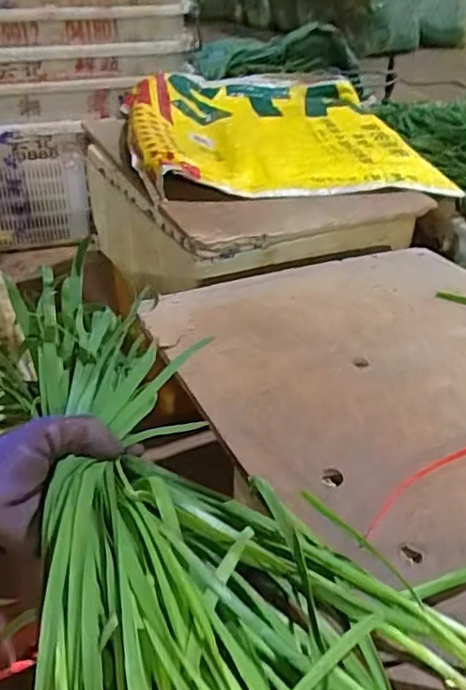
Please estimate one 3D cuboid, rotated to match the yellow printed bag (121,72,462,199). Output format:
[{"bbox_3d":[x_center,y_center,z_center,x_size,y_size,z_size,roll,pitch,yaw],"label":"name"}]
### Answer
[{"bbox_3d":[0.070,-0.496,1.325,0.601,0.077,0.746,-4,36,-11],"label":"yellow printed bag"}]

